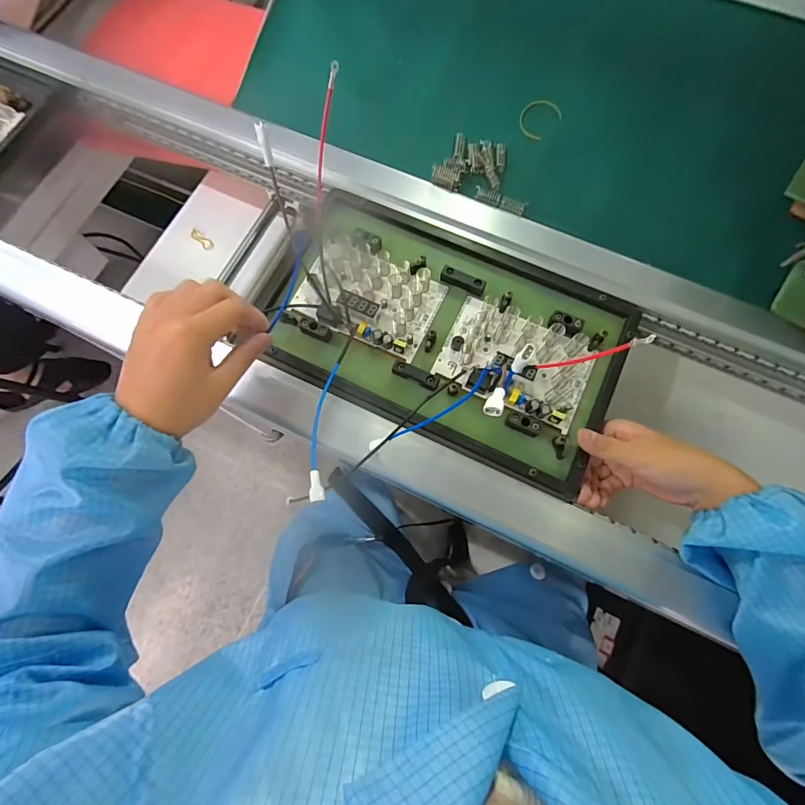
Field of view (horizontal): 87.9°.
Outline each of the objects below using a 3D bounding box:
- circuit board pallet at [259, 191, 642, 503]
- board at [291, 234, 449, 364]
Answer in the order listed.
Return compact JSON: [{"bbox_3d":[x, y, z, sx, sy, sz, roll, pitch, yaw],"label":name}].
[{"bbox_3d":[0.037,-0.068,0.399,0.327,0.022,0.204,26,76,7],"label":"circuit board pallet"},{"bbox_3d":[-0.032,-0.109,0.405,0.133,0.021,0.088,25,77,6],"label":"board"}]

